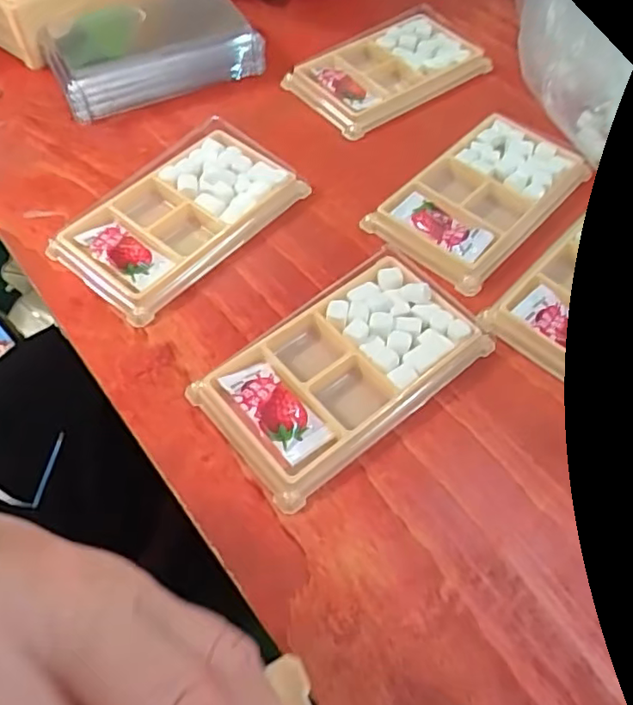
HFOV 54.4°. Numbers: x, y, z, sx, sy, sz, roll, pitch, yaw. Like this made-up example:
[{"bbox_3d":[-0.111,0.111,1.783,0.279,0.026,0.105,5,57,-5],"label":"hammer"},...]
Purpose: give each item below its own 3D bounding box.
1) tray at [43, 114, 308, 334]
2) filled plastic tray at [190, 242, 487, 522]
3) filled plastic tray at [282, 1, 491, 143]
[{"bbox_3d":[-0.080,-0.082,0.355,0.077,0.023,0.130,35,63,20],"label":"tray"},{"bbox_3d":[0.015,0.007,0.305,0.134,0.014,0.078,-35,66,-21],"label":"filled plastic tray"},{"bbox_3d":[0.053,-0.207,0.447,0.144,0.018,0.076,-34,64,-21],"label":"filled plastic tray"}]

